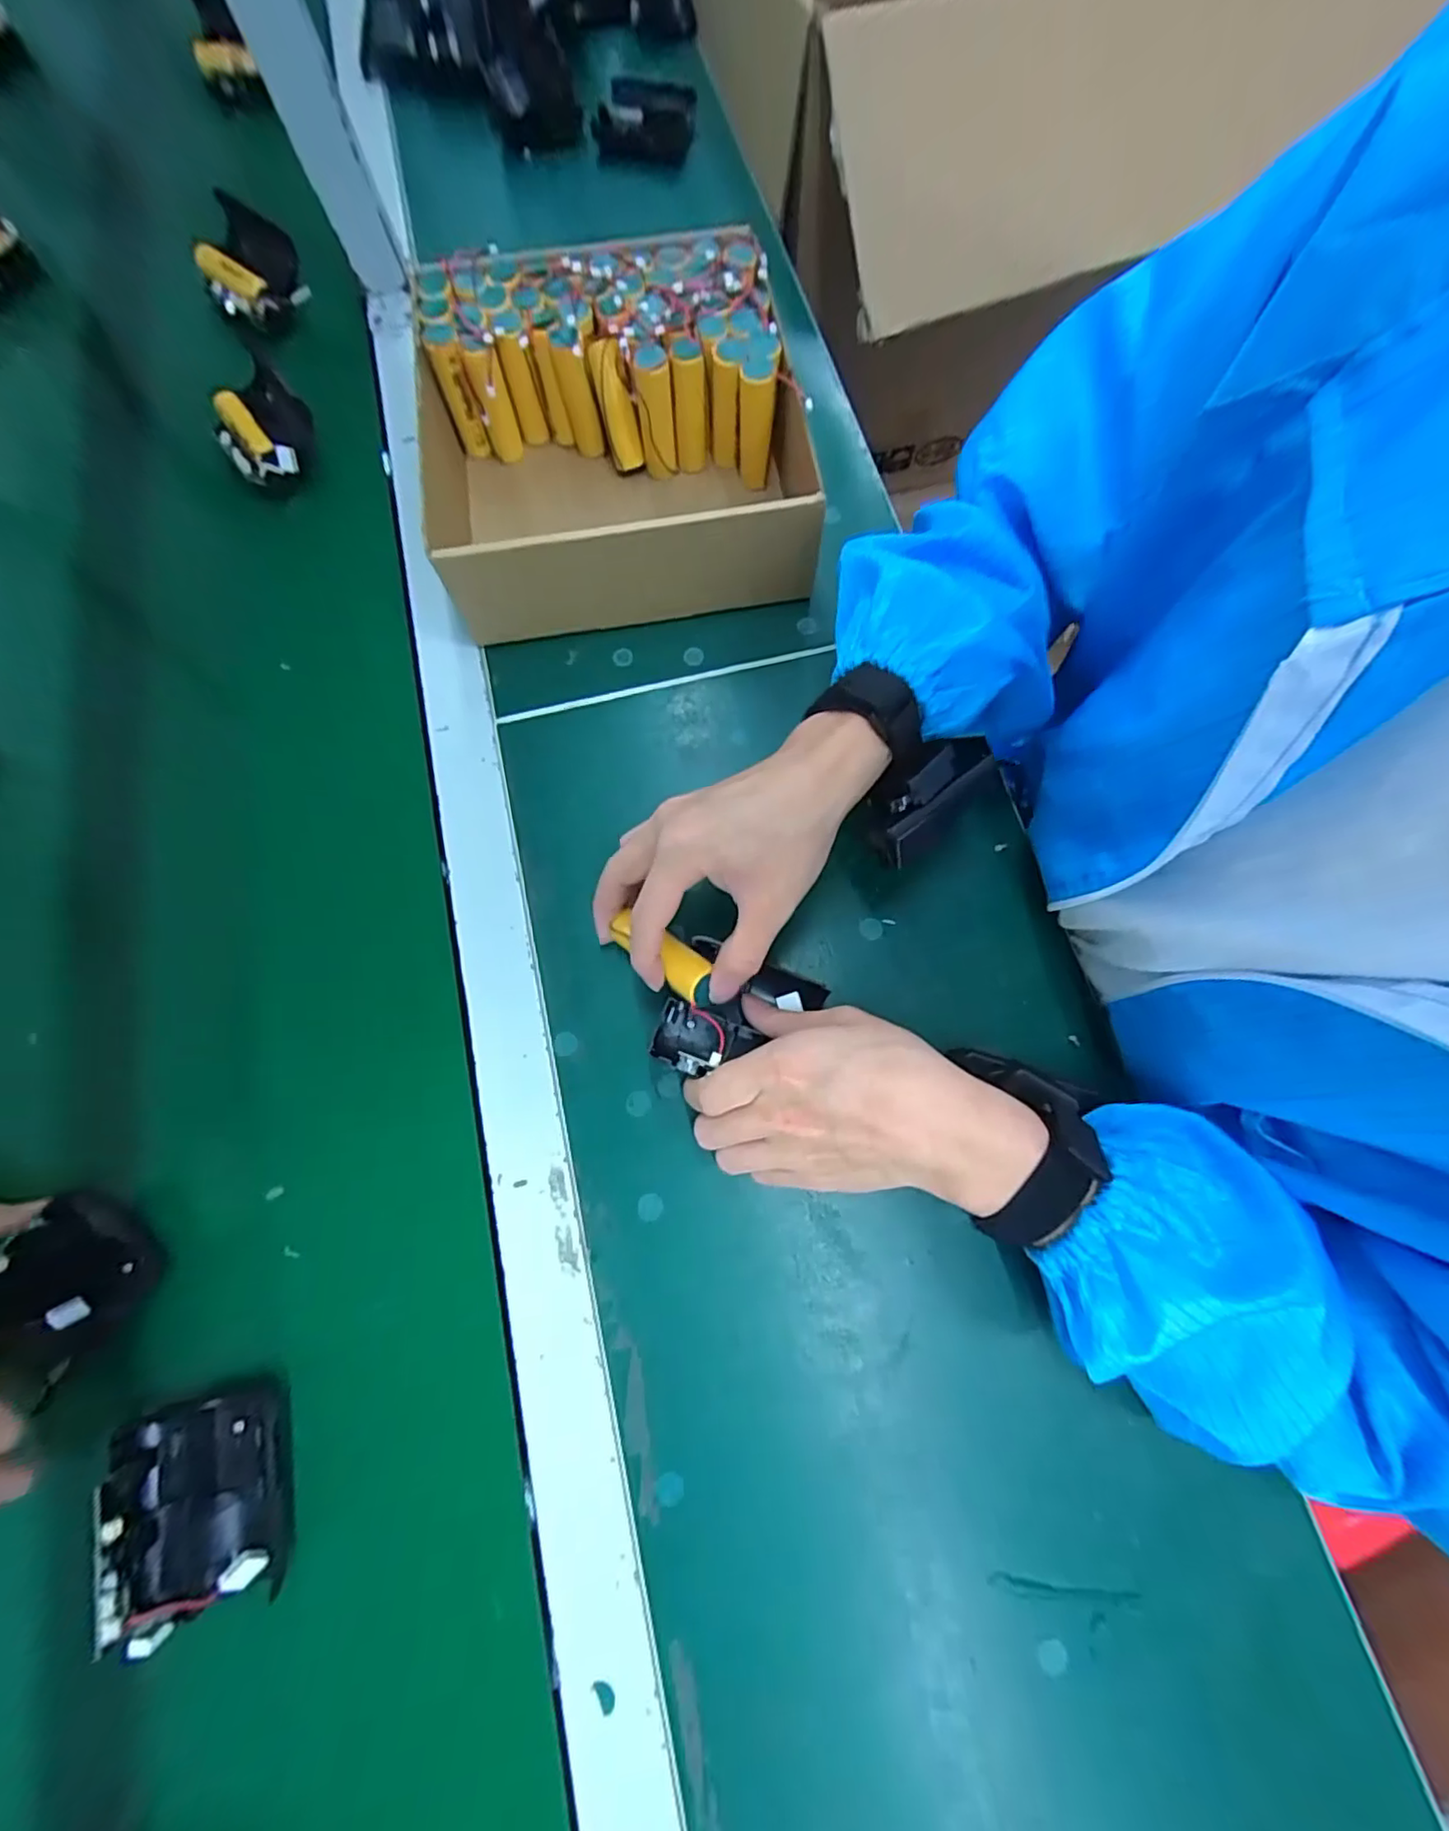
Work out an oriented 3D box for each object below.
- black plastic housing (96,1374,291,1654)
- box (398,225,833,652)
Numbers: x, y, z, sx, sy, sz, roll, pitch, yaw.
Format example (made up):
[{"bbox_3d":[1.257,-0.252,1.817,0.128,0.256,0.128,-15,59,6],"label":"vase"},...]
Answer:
[{"bbox_3d":[-0.230,0.258,0.277,0.060,0.028,0.081,-15,74,-5],"label":"black plastic housing"},{"bbox_3d":[-0.066,-0.312,0.417,0.234,0.083,0.229,-9,74,-3],"label":"box"}]

